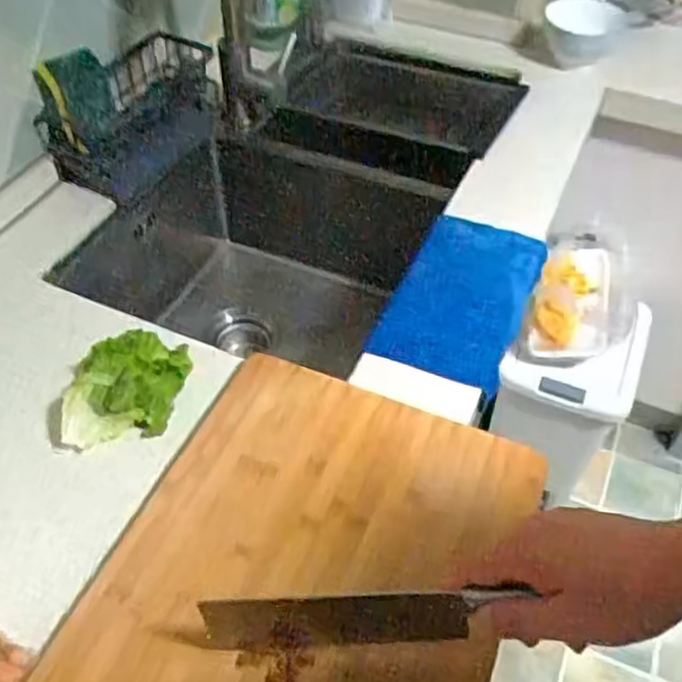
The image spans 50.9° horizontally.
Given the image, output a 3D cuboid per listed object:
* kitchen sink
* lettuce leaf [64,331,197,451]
[{"bbox_3d":[-0.043,-0.181,1.061,0.368,0.252,0.727,22,51,17],"label":"kitchen sink"},{"bbox_3d":[-0.203,0.038,0.678,0.093,0.038,0.128,8,49,5],"label":"lettuce leaf"}]

